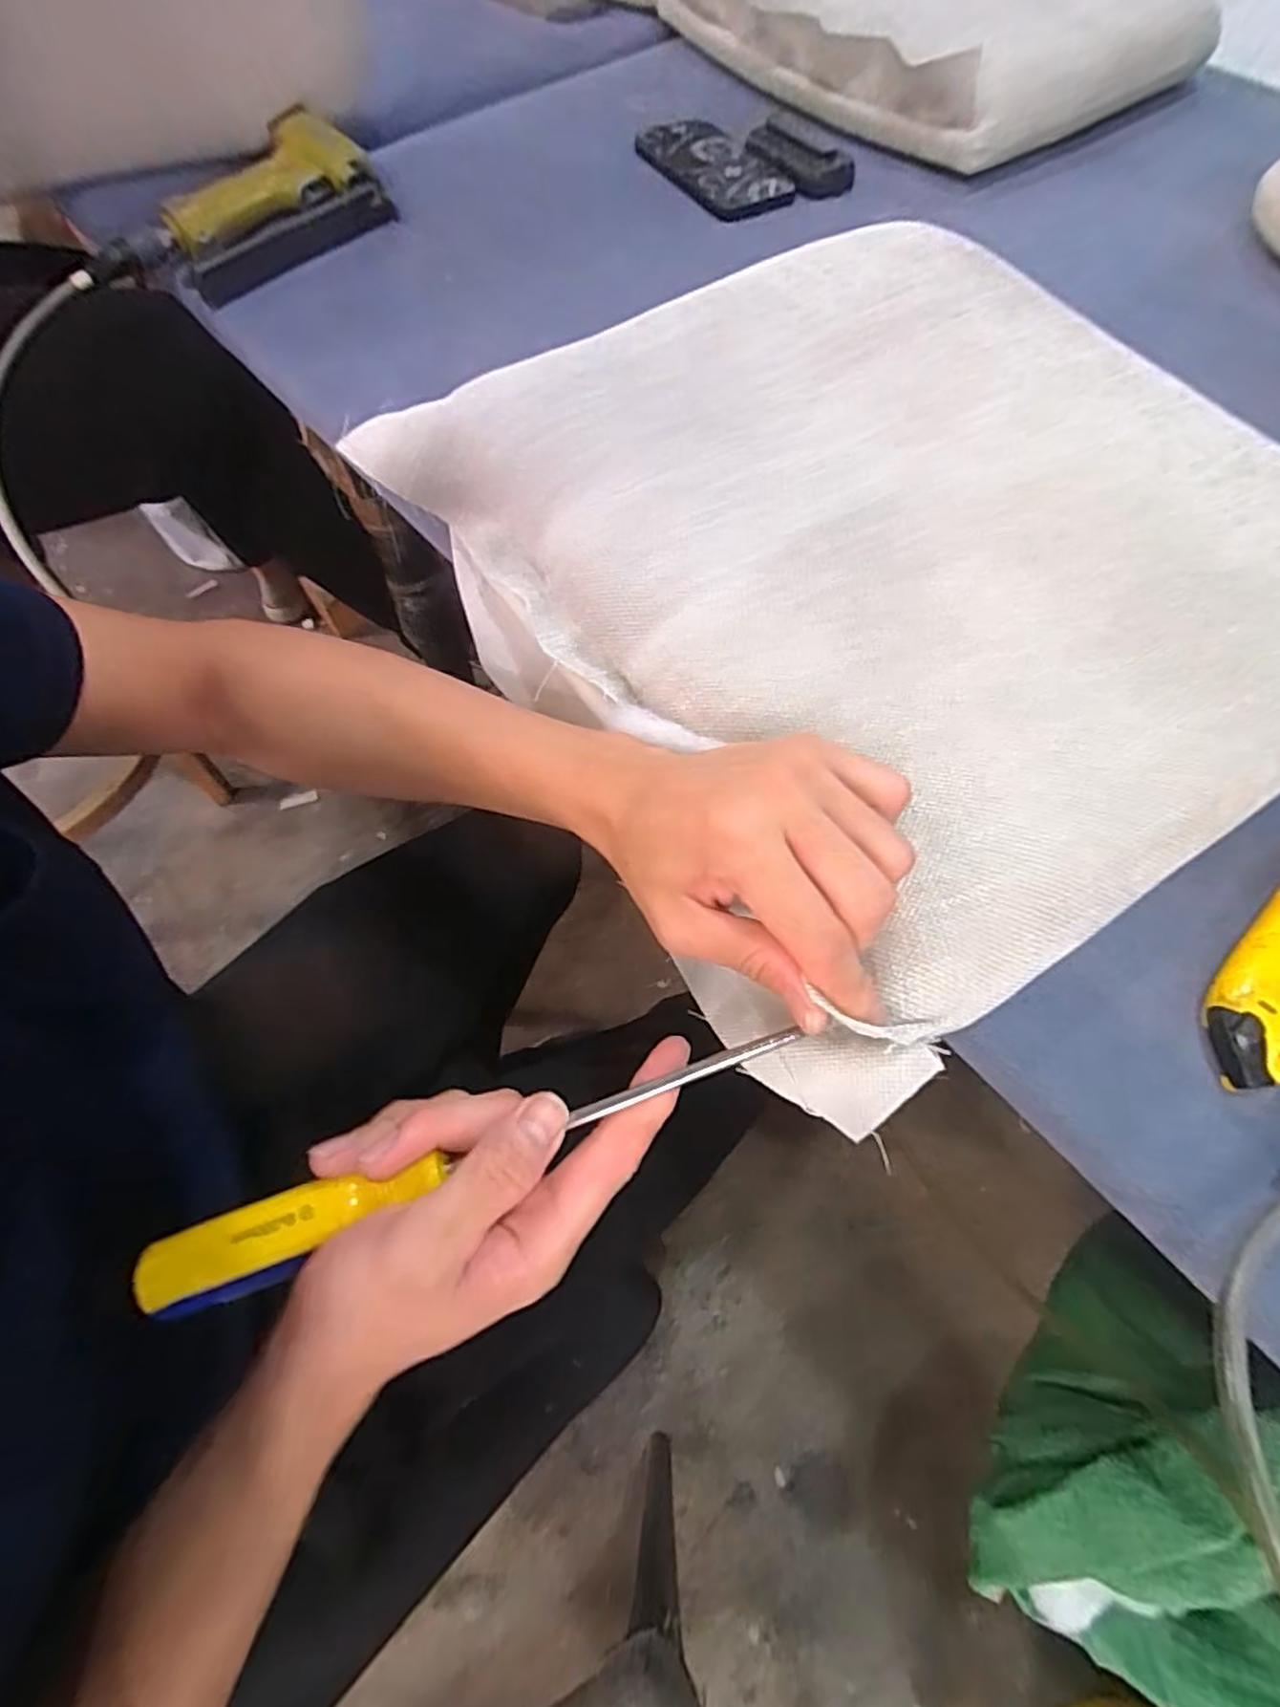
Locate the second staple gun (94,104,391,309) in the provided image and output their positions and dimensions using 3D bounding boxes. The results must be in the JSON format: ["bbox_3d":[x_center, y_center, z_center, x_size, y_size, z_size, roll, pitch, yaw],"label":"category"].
[{"bbox_3d":[-0.321,-0.515,0.565,0.108,0.050,0.235,40,71,17],"label":"second staple gun"}]

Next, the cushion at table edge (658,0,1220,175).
[{"bbox_3d":[0.274,-0.814,0.675,0.340,0.071,0.439,-31,68,-13],"label":"cushion at table edge"}]

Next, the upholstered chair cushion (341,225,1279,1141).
[{"bbox_3d":[0.125,-0.156,0.388,0.407,0.086,0.432,-30,68,-13],"label":"upholstered chair cushion"}]

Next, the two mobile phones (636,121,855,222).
[{"bbox_3d":[0.092,-0.614,0.613,0.128,0.020,0.164,-28,68,-12],"label":"two mobile phones"}]

